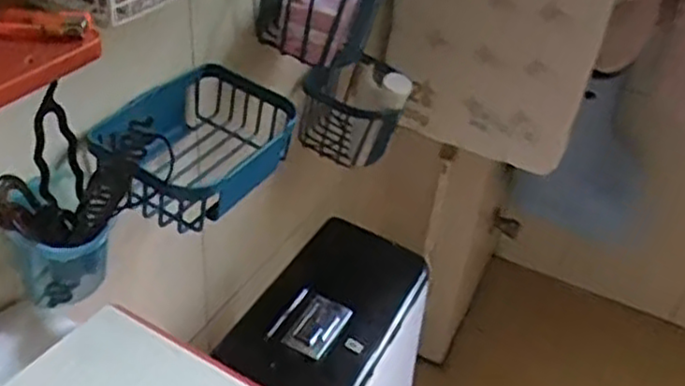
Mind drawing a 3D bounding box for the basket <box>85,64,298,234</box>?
[{"bbox_3d":[-0.132,-0.043,0.662,0.124,0.086,0.188,21,39,19],"label":"basket"}]

